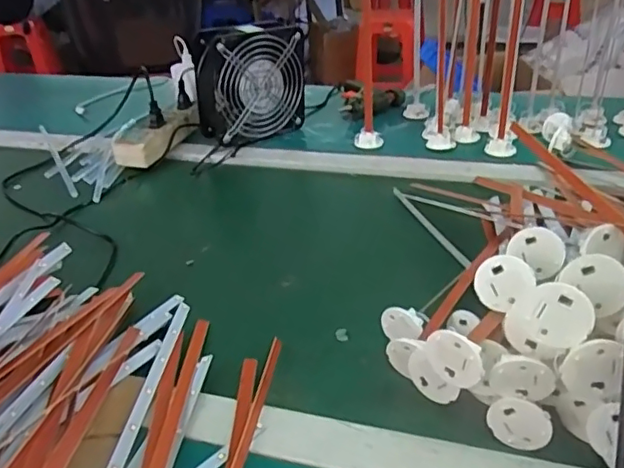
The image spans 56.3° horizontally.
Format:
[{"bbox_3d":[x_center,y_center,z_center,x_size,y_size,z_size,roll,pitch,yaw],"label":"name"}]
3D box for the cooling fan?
[{"bbox_3d":[-0.086,-0.216,0.826,0.152,0.145,0.058,-24,35,-29],"label":"cooling fan"}]

